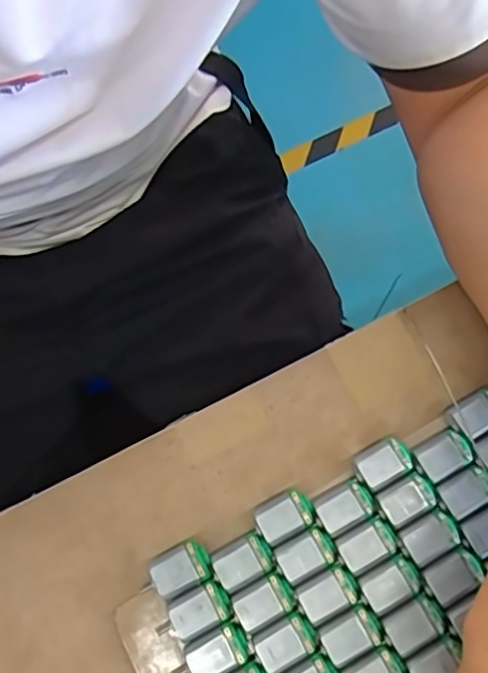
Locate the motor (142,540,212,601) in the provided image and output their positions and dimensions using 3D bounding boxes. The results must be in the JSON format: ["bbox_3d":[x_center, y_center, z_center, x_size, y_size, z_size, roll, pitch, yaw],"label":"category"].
[{"bbox_3d":[-0.032,0.110,0.288,0.032,0.016,0.019,-27,75,-7],"label":"motor"}]

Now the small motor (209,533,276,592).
[{"bbox_3d":[-0.001,0.107,0.290,0.027,0.015,0.020,-27,75,-7],"label":"small motor"}]

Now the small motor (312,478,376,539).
[{"bbox_3d":[0.047,0.083,0.295,0.027,0.016,0.020,-28,75,-7],"label":"small motor"}]

